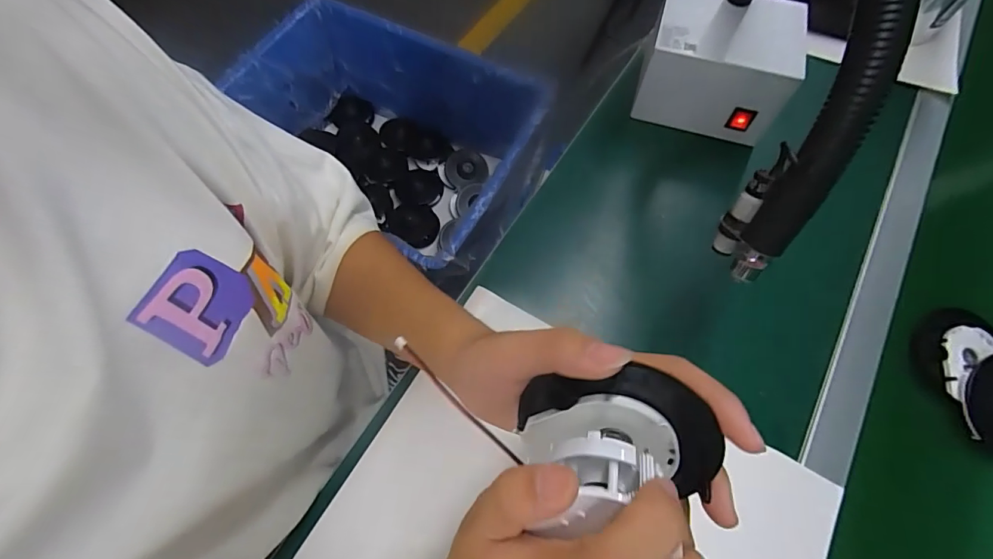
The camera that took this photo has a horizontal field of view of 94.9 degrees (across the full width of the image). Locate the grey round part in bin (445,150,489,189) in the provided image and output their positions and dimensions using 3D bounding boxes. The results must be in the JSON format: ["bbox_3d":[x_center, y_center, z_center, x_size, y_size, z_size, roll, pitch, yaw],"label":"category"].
[{"bbox_3d":[-0.066,-0.246,1.000,0.094,0.012,0.088,-3,81,13],"label":"grey round part in bin"}]

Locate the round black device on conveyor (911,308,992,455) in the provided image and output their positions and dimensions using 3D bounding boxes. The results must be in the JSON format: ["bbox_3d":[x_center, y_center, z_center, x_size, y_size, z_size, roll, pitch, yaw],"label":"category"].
[{"bbox_3d":[0.463,0.094,0.429,0.076,0.044,0.136,-6,66,-3],"label":"round black device on conveyor"}]

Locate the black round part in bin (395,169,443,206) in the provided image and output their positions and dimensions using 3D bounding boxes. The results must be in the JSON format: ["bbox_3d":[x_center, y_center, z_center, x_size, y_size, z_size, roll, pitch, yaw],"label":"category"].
[{"bbox_3d":[-0.169,-0.201,0.992,0.099,0.018,0.085,5,66,3],"label":"black round part in bin"}]

